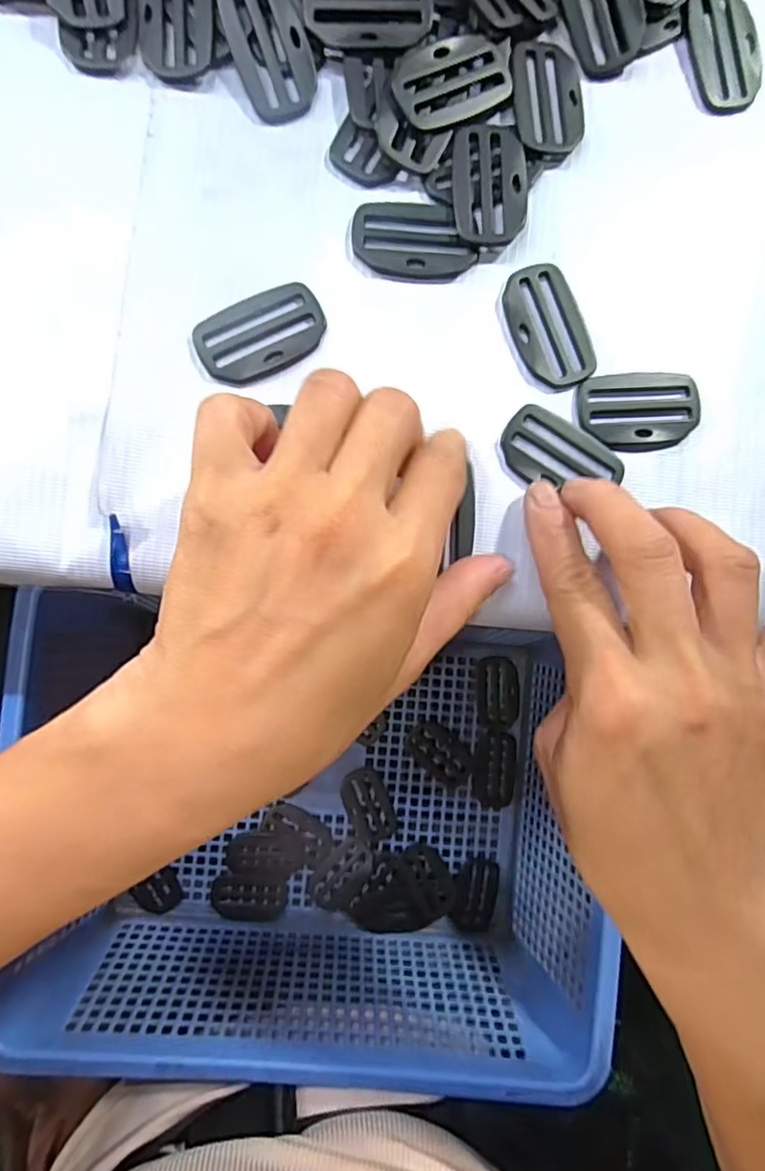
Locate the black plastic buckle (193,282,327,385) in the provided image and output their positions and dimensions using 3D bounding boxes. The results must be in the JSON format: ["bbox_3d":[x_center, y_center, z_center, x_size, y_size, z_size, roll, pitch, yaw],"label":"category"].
[{"bbox_3d":[-0.043,-0.091,0.221,0.046,0.004,0.030,-30,90,-5],"label":"black plastic buckle"}]

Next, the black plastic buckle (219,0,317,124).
[{"bbox_3d":[-0.040,-0.195,0.225,0.028,0.004,0.047,-18,102,-2],"label":"black plastic buckle"}]

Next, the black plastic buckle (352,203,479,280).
[{"bbox_3d":[0.012,-0.128,0.228,0.045,0.004,0.027,5,87,-4],"label":"black plastic buckle"}]

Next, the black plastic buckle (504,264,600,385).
[{"bbox_3d":[0.062,-0.096,0.229,0.028,0.004,0.046,-18,89,-5],"label":"black plastic buckle"}]

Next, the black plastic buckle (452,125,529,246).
[{"bbox_3d":[0.040,-0.149,0.230,0.028,0.004,0.043,-3,87,-5],"label":"black plastic buckle"}]

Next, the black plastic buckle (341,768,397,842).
[{"bbox_3d":[-0.009,0.140,0.395,0.027,0.004,0.046,-19,89,-6],"label":"black plastic buckle"}]

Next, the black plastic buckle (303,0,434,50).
[{"bbox_3d":[-0.005,-0.209,0.226,0.046,0.005,0.026,-1,87,-5],"label":"black plastic buckle"}]

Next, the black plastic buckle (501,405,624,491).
[{"bbox_3d":[0.066,-0.047,0.227,0.045,0.004,0.027,31,85,-3],"label":"black plastic buckle"}]

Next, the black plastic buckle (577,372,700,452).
[{"bbox_3d":[0.096,-0.065,0.230,0.046,0.004,0.028,-4,88,-5],"label":"black plastic buckle"}]

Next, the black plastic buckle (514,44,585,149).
[{"bbox_3d":[0.063,-0.186,0.235,0.027,0.004,0.043,-5,88,-5],"label":"black plastic buckle"}]

